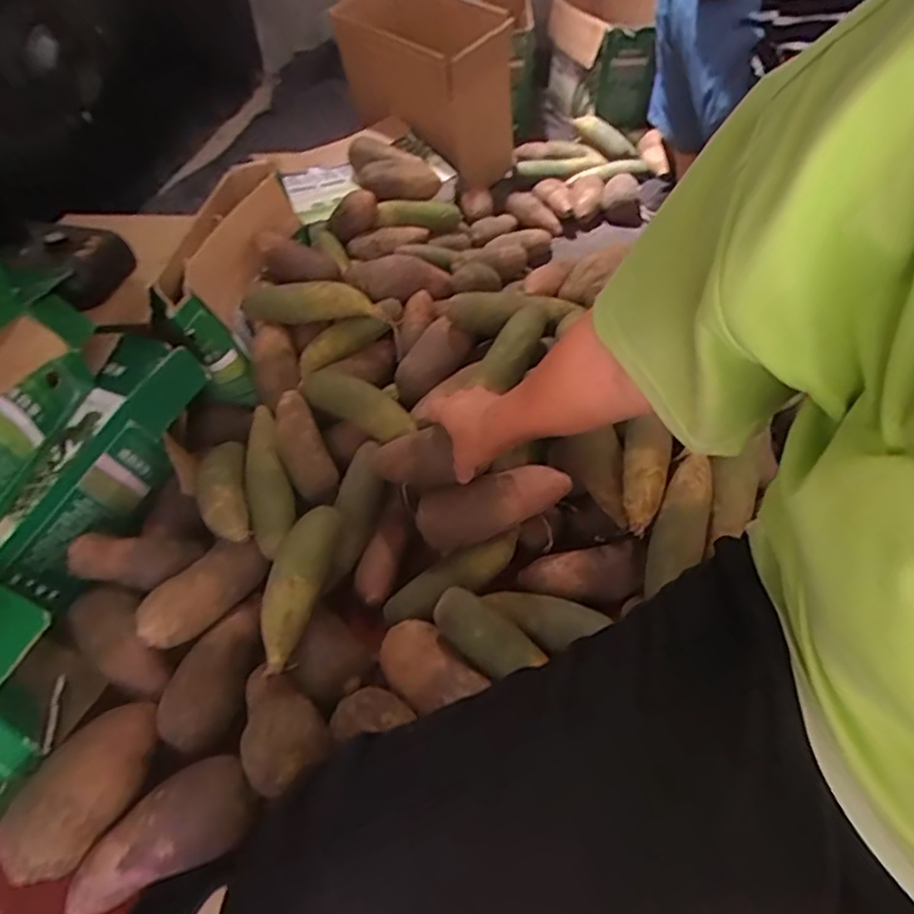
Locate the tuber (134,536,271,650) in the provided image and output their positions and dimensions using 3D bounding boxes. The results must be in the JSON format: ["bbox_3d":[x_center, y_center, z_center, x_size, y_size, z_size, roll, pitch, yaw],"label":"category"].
[{"bbox_3d":[-0.288,0.153,0.714,0.060,0.059,0.148,28,55,26],"label":"tuber"}]

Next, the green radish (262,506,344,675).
[{"bbox_3d":[-0.174,0.135,0.691,0.054,0.051,0.191,5,48,9],"label":"green radish"}]

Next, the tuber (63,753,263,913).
[{"bbox_3d":[-0.266,0.335,0.559,0.173,0.054,0.075,-26,51,-18],"label":"tuber"}]

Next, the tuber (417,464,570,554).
[{"bbox_3d":[0.045,0.058,0.737,0.183,0.066,0.061,-13,48,-8],"label":"tuber"}]

